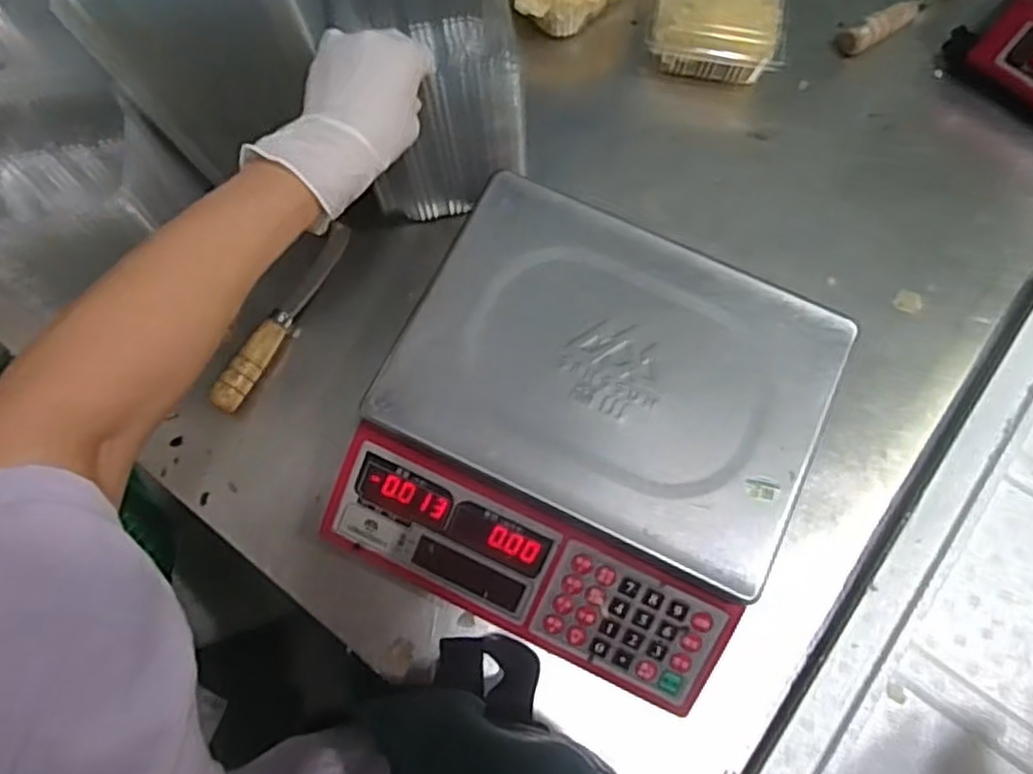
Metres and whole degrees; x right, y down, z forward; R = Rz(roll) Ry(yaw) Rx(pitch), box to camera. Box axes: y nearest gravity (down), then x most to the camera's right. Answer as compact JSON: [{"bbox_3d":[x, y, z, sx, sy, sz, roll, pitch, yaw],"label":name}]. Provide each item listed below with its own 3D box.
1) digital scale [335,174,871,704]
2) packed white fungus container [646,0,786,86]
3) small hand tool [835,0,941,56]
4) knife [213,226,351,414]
[{"bbox_3d":[0.054,0.031,0.543,0.300,0.124,0.314,25,75,8],"label":"digital scale"},{"bbox_3d":[0.195,-0.355,0.704,0.122,0.051,0.107,10,73,4],"label":"packed white fungus container"},{"bbox_3d":[0.409,-0.387,0.729,0.204,0.023,0.028,-30,71,-8],"label":"small hand tool"},{"bbox_3d":[-0.201,-0.066,0.636,0.019,0.029,0.198,23,73,11],"label":"knife"}]

